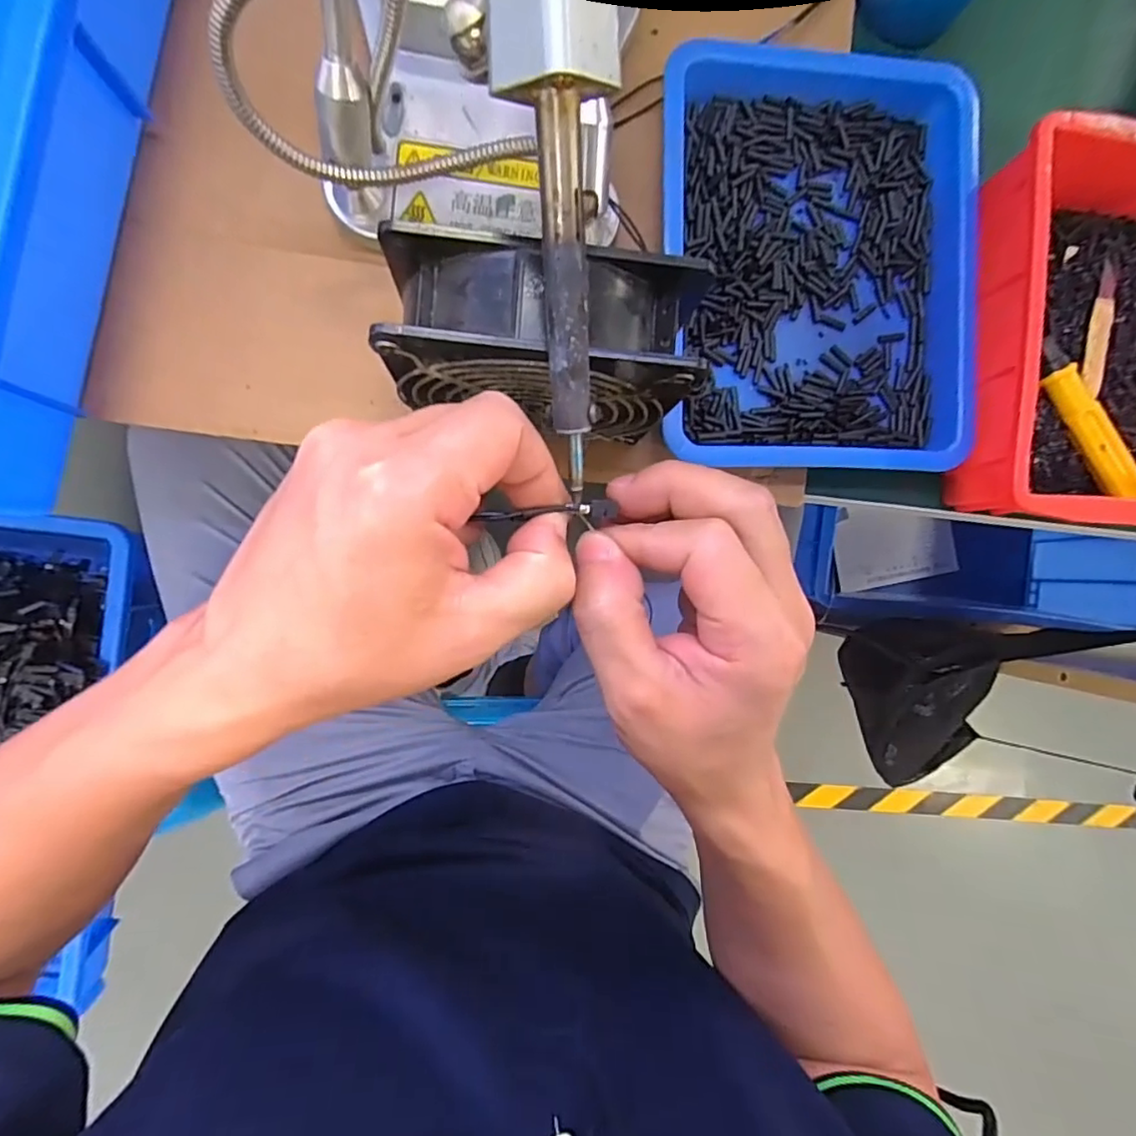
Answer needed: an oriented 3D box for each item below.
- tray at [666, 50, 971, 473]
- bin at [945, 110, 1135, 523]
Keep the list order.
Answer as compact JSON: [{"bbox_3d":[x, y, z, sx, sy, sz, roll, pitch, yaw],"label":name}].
[{"bbox_3d":[0.134,-0.163,0.317,0.171,0.029,0.221,-1,91,-5],"label":"tray"},{"bbox_3d":[0.286,-0.122,0.317,0.132,0.055,0.192,2,90,-7],"label":"bin"}]

